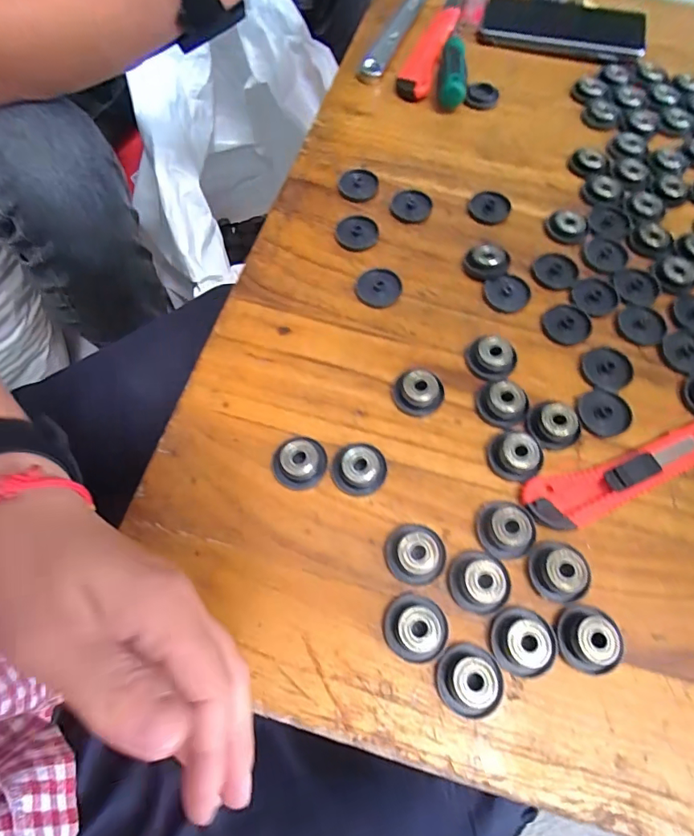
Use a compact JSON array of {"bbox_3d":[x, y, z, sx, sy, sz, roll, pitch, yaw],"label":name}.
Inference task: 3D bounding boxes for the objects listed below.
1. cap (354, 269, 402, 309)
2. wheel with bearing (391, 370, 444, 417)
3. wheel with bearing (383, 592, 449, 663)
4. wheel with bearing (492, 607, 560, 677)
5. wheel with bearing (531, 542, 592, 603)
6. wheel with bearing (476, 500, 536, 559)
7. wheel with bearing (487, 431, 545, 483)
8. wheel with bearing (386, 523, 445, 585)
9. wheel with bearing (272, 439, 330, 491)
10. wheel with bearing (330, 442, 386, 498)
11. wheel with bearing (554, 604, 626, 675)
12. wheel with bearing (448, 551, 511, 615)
[{"bbox_3d":[0.022,-0.094,0.335,0.030,0.005,0.034,42,73,15],"label":"cap"},{"bbox_3d":[0.045,-0.016,0.297,0.031,0.017,0.025,11,68,4],"label":"wheel with bearing"},{"bbox_3d":[0.036,0.110,0.244,0.032,0.014,0.032,0,67,0],"label":"wheel with bearing"},{"bbox_3d":[0.092,0.115,0.240,0.030,0.016,0.032,0,67,0],"label":"wheel with bearing"},{"bbox_3d":[0.117,0.084,0.255,0.029,0.013,0.031,-3,68,-2],"label":"wheel with bearing"},{"bbox_3d":[0.090,0.062,0.264,0.030,0.014,0.031,10,68,3],"label":"wheel with bearing"},{"bbox_3d":[0.101,0.023,0.280,0.030,0.015,0.026,28,70,10],"label":"wheel with bearing"},{"bbox_3d":[0.038,0.075,0.258,0.032,0.015,0.032,0,67,0],"label":"wheel with bearing"},{"bbox_3d":[-0.028,0.027,0.277,0.032,0.015,0.027,-21,69,-9],"label":"wheel with bearing"},{"bbox_3d":[0.008,0.030,0.276,0.029,0.016,0.030,0,67,0],"label":"wheel with bearing"},{"bbox_3d":[0.125,0.114,0.242,0.028,0.017,0.031,11,68,4],"label":"wheel with bearing"},{"bbox_3d":[0.073,0.088,0.252,0.032,0.014,0.031,0,67,0],"label":"wheel with bearing"}]

